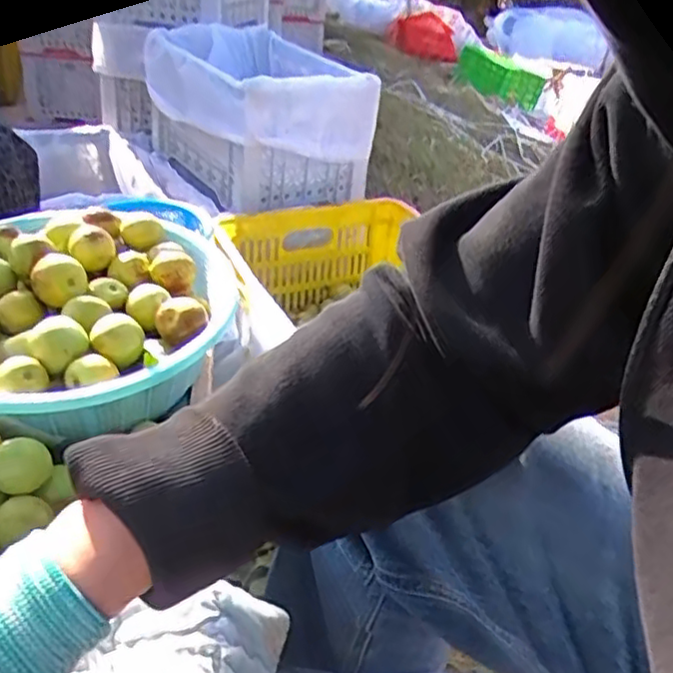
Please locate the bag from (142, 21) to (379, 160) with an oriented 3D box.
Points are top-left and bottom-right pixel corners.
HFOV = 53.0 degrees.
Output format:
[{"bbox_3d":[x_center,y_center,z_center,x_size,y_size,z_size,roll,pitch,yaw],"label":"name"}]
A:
[{"bbox_3d":[-0.183,-0.523,1.392,0.339,0.154,0.567,-12,36,-29],"label":"bag"}]

